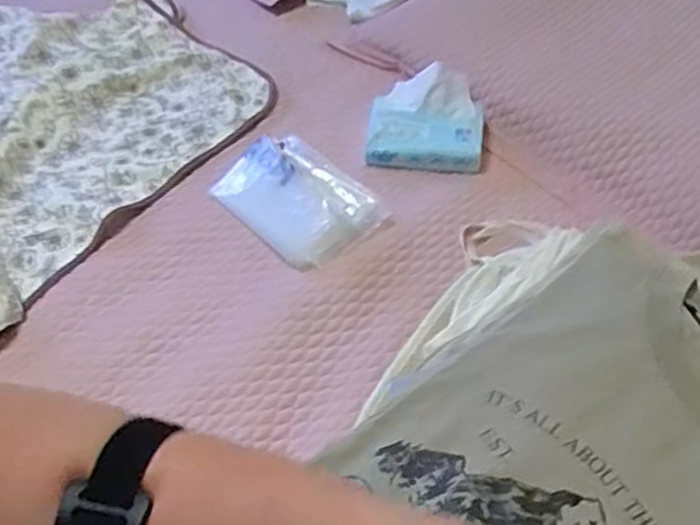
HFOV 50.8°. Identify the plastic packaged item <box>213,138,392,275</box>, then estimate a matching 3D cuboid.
[{"bbox_3d":[-0.056,-0.077,0.788,0.123,0.040,0.173,-38,60,-21],"label":"plastic packaged item"}]

